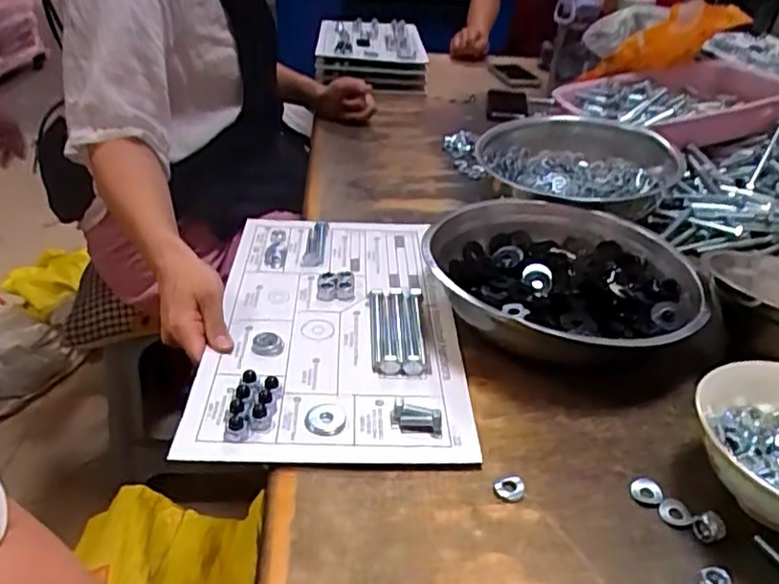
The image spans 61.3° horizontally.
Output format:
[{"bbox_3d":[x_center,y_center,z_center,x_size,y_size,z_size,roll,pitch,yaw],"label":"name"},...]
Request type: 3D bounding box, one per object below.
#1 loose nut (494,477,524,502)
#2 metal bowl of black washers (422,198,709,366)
[{"bbox_3d":[0.085,0.139,0.466,0.020,0.004,0.020,12,34,16],"label":"loose nut"},{"bbox_3d":[0.163,-0.011,0.643,0.243,0.059,0.251,1,33,-1],"label":"metal bowl of black washers"}]

